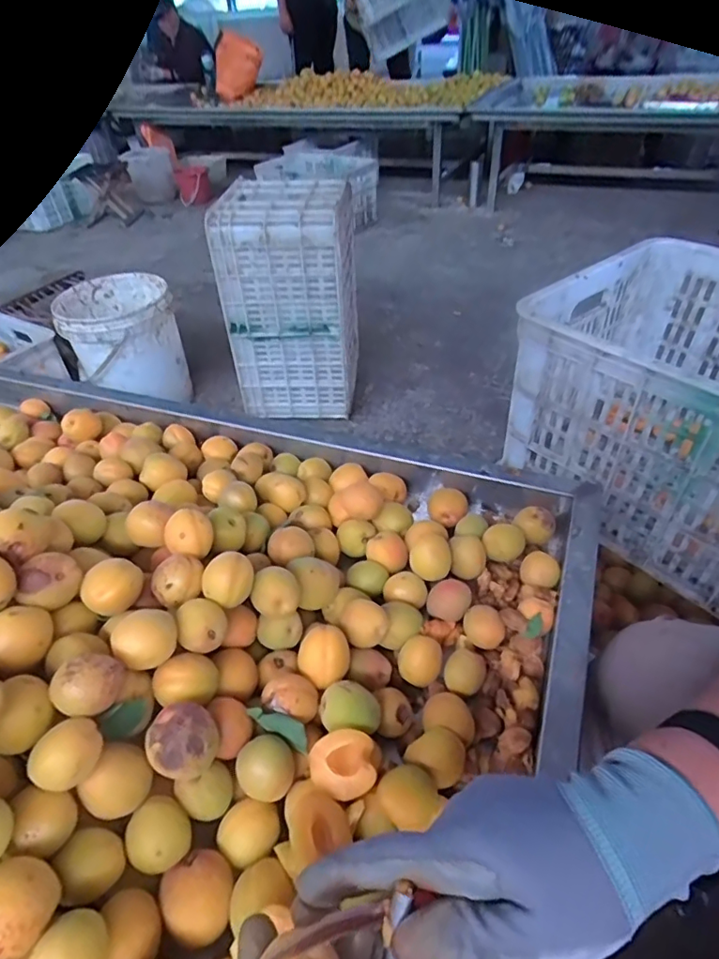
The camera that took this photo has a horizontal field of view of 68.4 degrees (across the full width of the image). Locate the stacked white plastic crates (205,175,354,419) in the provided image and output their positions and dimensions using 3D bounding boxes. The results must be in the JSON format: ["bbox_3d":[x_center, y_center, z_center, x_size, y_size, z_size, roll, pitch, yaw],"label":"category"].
[{"bbox_3d":[-0.151,-0.405,1.268,0.264,0.501,0.259,5,43,9],"label":"stacked white plastic crates"}]

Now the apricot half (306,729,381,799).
[{"bbox_3d":[-0.012,0.198,0.368,0.045,0.014,0.042,1,57,-17],"label":"apricot half"}]

